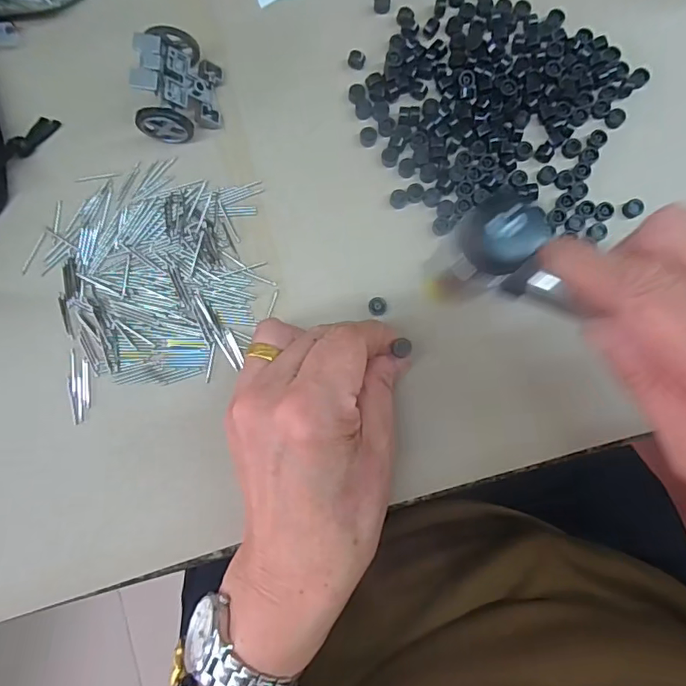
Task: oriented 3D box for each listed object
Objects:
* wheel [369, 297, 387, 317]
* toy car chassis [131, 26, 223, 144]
[{"bbox_3d":[0.018,-0.019,0.260,0.009,0.005,0.009,0,85,0],"label":"wheel"},{"bbox_3d":[-0.083,-0.131,0.259,0.034,0.033,0.051,5,85,1],"label":"toy car chassis"}]

